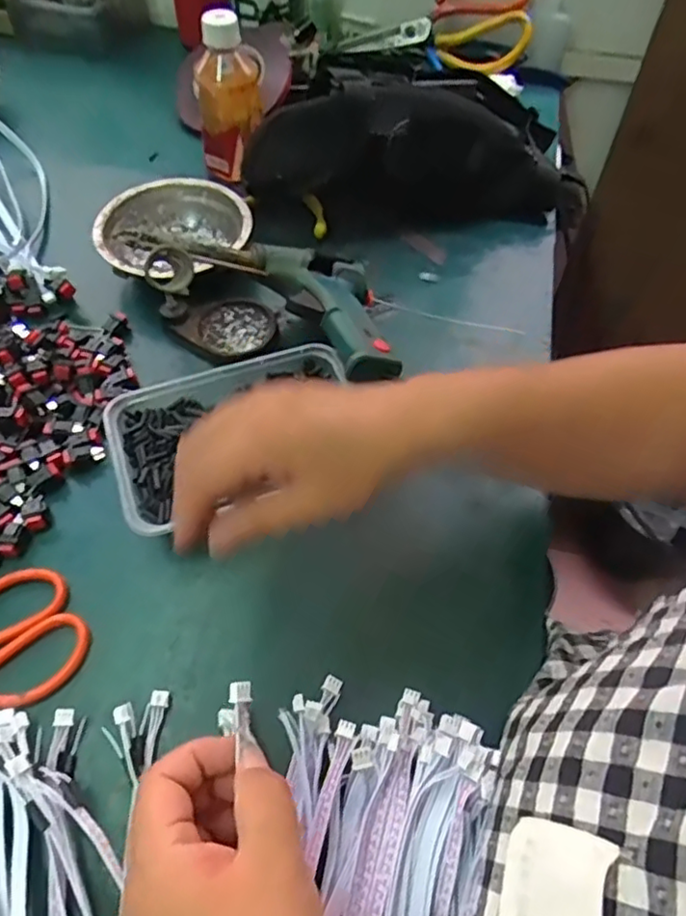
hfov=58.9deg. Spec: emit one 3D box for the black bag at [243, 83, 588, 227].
[{"bbox_3d":[0.062,-0.269,0.554,0.295,0.112,0.081,-2,55,-4],"label":"black bag"}]

